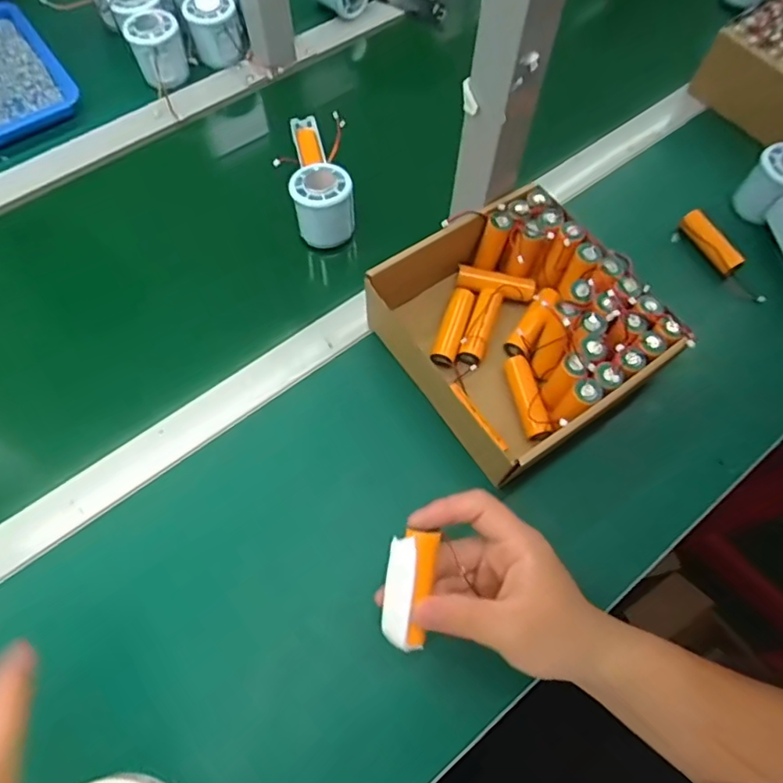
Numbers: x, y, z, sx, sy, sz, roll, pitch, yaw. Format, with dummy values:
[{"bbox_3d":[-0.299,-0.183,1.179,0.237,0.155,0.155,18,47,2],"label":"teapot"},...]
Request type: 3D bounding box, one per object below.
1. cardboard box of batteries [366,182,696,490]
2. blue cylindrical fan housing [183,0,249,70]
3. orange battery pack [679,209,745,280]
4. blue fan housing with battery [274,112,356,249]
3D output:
[{"bbox_3d":[0.102,-0.054,0.465,0.187,0.080,0.207,-35,71,-16],"label":"cardboard box of batteries"},{"bbox_3d":[-0.203,-0.419,0.642,0.058,0.059,0.066,-16,67,-8],"label":"blue cylindrical fan housing"},{"bbox_3d":[0.312,-0.148,0.546,0.023,0.020,0.078,-20,68,-10],"label":"orange battery pack"},{"bbox_3d":[-0.074,-0.218,0.551,0.064,0.056,0.165,-6,66,-4],"label":"blue fan housing with battery"}]

